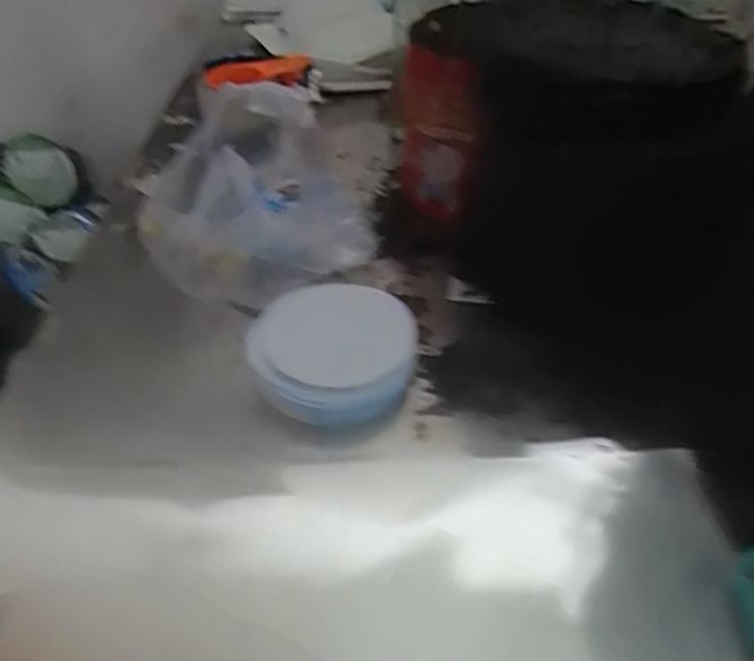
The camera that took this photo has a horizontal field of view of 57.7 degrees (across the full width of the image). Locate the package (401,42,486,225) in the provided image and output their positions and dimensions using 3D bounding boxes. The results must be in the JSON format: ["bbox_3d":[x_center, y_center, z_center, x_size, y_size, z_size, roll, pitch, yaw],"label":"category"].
[{"bbox_3d":[0.056,-0.191,0.693,0.027,0.176,0.134,-20,45,-20],"label":"package"}]

